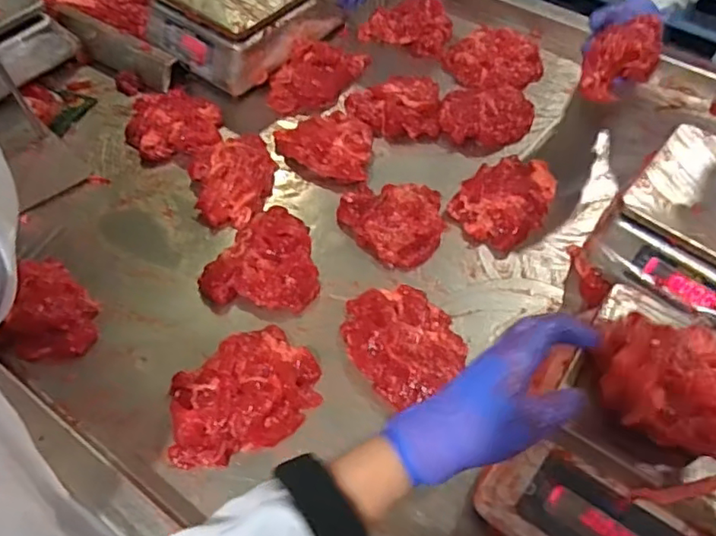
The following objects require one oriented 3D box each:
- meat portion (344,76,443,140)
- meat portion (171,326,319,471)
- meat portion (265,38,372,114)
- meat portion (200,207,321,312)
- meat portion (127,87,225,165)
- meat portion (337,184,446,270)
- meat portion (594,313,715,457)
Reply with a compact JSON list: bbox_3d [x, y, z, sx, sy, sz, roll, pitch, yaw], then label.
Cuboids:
[{"bbox_3d":[0.056,-0.253,0.930,0.149,0.047,0.106,0,53,2],"label":"meat portion"},{"bbox_3d":[-0.124,0.135,0.627,0.168,0.033,0.116,-25,59,-16],"label":"meat portion"},{"bbox_3d":[-0.071,-0.325,0.982,0.109,0.043,0.184,28,58,21],"label":"meat portion"},{"bbox_3d":[-0.118,-0.015,0.739,0.140,0.050,0.137,3,55,3],"label":"meat portion"},{"bbox_3d":[-0.282,-0.224,0.893,0.139,0.035,0.129,-16,57,-10],"label":"meat portion"},{"bbox_3d":[0.044,-0.068,0.789,0.141,0.047,0.136,3,53,4],"label":"meat portion"},{"bbox_3d":[0.249,0.082,0.465,0.102,0.052,0.104,7,53,7],"label":"meat portion"}]

